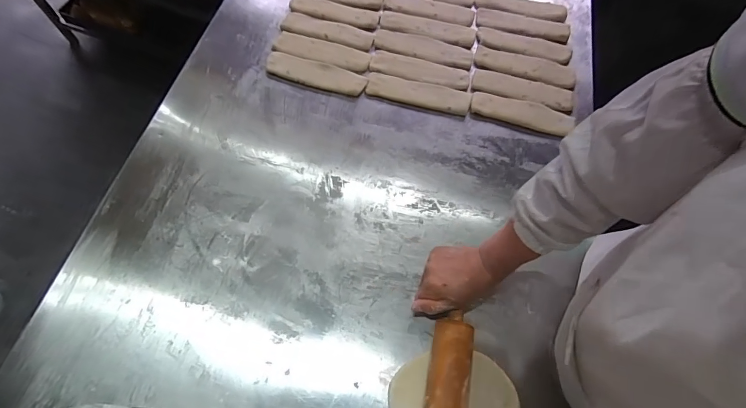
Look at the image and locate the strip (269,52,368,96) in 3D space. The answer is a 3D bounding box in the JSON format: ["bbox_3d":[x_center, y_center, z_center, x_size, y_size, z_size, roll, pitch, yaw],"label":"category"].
[{"bbox_3d":[-0.113,-0.258,0.760,0.200,0.010,0.062,16,65,7],"label":"strip"}]

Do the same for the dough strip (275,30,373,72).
[{"bbox_3d":[-0.102,-0.312,0.785,0.196,0.010,0.059,14,65,5],"label":"dough strip"}]

